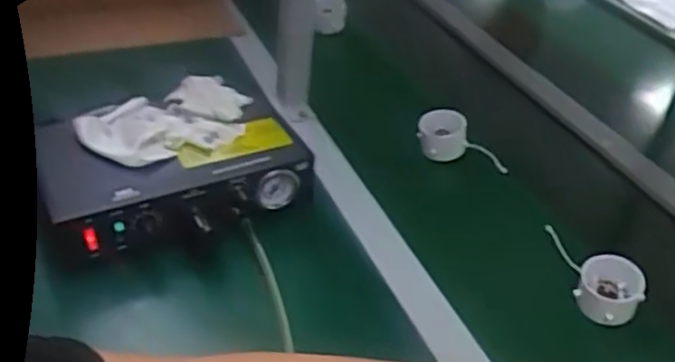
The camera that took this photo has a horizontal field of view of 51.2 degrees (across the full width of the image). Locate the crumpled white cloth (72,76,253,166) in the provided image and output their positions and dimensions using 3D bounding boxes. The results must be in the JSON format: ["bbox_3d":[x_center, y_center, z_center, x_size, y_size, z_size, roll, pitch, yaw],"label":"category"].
[{"bbox_3d":[-0.163,-0.057,0.703,0.166,0.019,0.120,-27,48,-37],"label":"crumpled white cloth"}]

